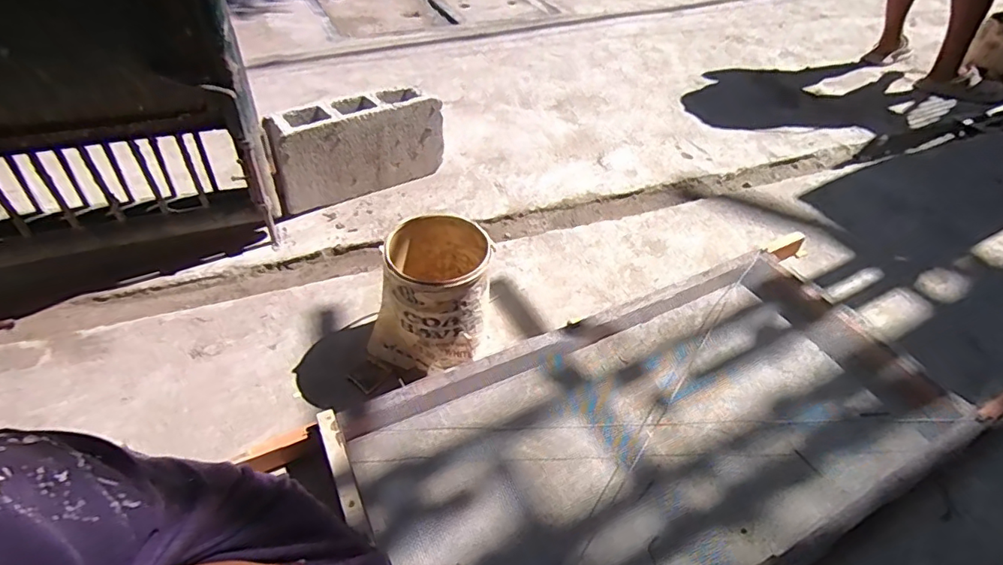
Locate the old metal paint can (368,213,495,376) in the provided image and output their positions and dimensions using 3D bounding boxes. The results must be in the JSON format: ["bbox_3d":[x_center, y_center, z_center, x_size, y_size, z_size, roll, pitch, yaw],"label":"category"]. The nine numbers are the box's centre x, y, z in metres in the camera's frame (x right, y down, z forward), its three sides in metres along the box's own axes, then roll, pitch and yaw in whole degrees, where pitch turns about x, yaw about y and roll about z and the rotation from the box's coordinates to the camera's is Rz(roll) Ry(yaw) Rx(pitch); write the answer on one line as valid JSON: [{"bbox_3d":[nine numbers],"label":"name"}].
[{"bbox_3d":[-0.117,0.023,0.901,0.191,0.205,0.206,7,44,4],"label":"old metal paint can"}]

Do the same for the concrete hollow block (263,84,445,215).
[{"bbox_3d":[-0.337,-0.312,1.253,0.413,0.224,0.103,-26,51,-28],"label":"concrete hollow block"}]

